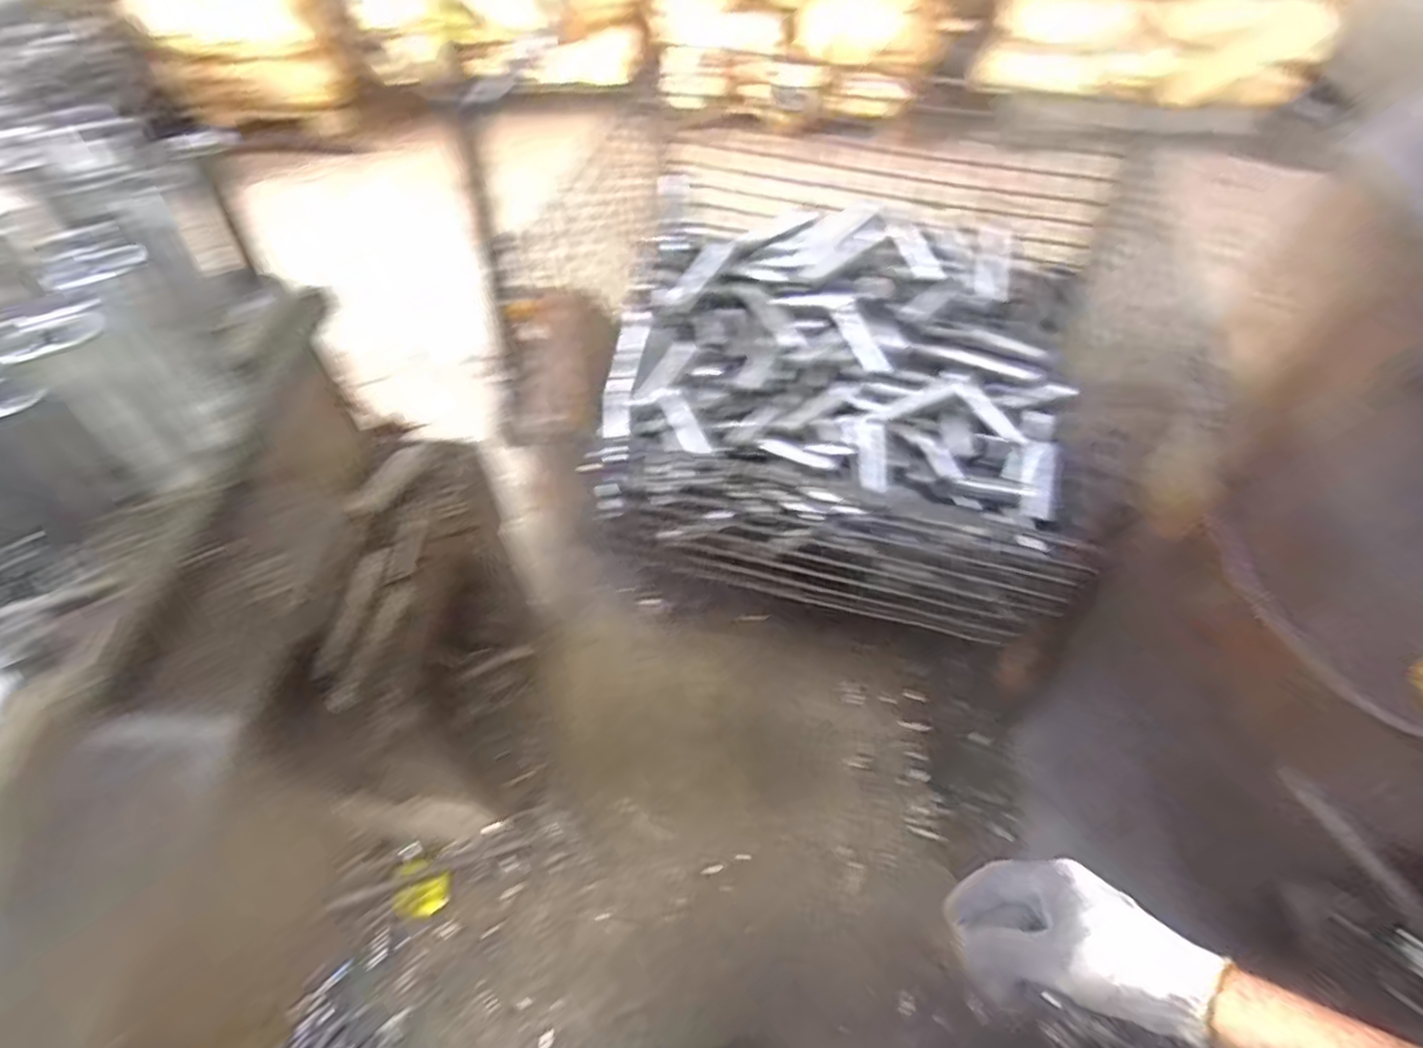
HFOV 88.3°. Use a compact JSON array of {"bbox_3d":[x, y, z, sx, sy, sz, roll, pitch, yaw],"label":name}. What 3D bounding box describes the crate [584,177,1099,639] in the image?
[{"bbox_3d":[0.258,-0.263,1.535,0.967,0.374,0.768,9,54,8],"label":"crate"}]

